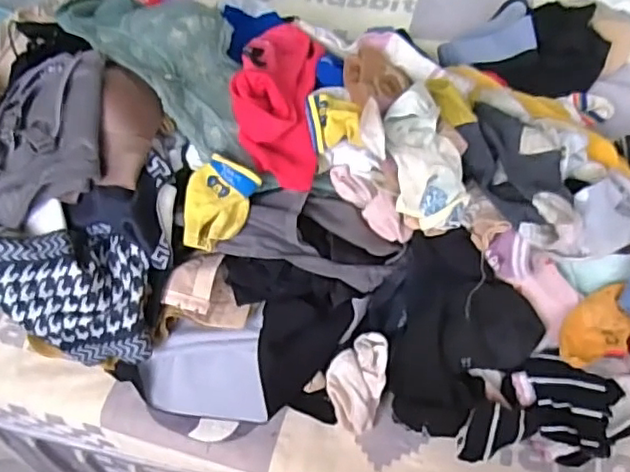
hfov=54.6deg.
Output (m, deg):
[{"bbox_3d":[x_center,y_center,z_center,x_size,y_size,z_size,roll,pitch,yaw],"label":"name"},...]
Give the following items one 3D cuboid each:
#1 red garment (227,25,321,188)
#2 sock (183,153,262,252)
[{"bbox_3d":[-0.038,-0.160,0.644,0.080,0.068,0.225,0,54,4],"label":"red garment"},{"bbox_3d":[-0.098,-0.031,0.586,0.067,0.041,0.079,21,58,19],"label":"sock"}]

